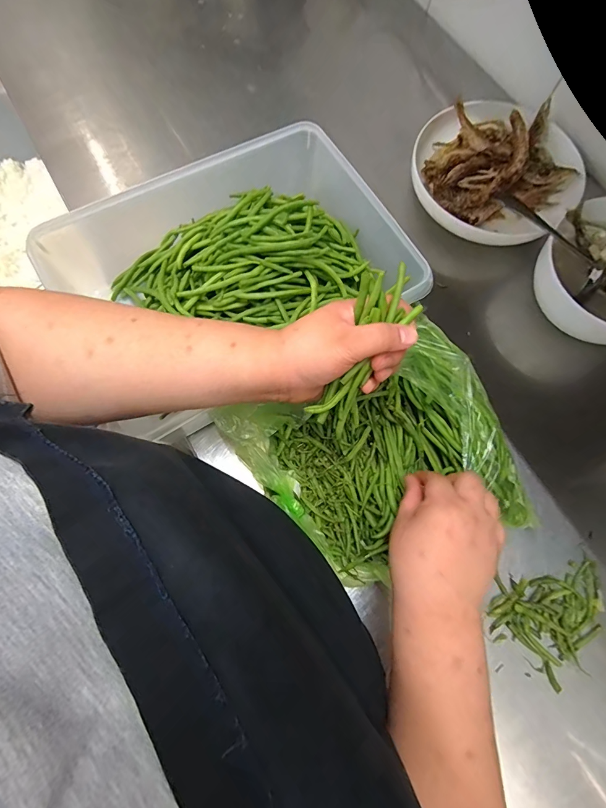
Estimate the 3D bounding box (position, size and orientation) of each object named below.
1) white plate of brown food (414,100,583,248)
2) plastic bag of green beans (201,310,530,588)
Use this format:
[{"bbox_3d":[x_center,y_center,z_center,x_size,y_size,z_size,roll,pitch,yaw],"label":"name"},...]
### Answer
[{"bbox_3d":[0.267,-0.328,0.512,0.217,0.067,0.205,1,73,-2],"label":"white plate of brown food"},{"bbox_3d":[0.079,0.058,0.376,0.244,0.071,0.212,-26,76,-9],"label":"plastic bag of green beans"}]

